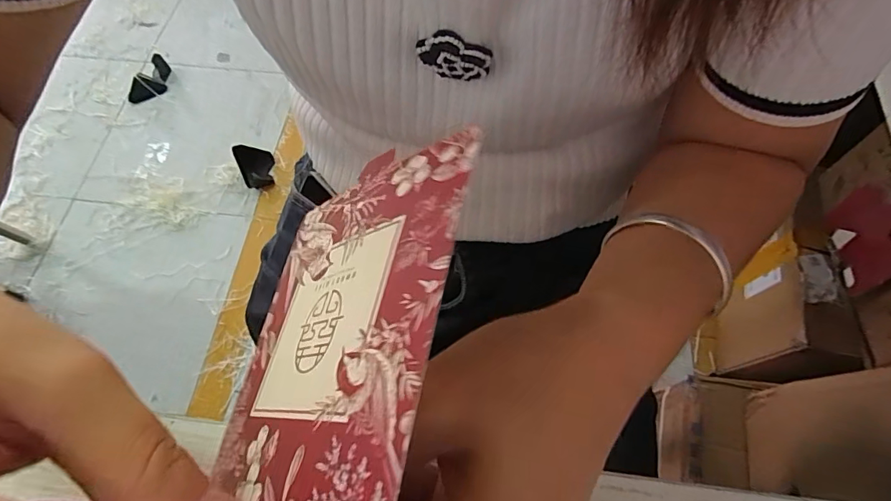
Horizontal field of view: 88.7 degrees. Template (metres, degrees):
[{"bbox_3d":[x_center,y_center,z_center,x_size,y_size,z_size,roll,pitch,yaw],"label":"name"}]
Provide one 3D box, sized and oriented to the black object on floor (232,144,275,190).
[{"bbox_3d":[-0.457,-0.205,1.090,0.078,0.058,0.105,-11,65,-4],"label":"black object on floor"}]

